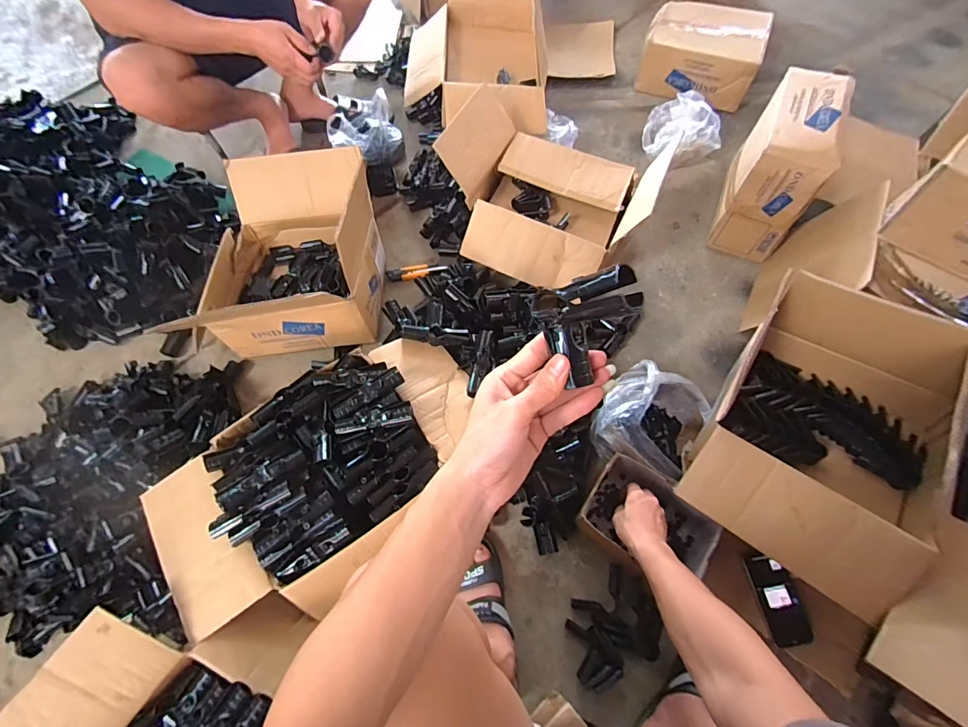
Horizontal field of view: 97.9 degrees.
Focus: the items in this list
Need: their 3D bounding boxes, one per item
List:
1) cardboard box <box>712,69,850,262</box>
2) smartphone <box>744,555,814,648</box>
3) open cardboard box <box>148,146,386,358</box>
[{"bbox_3d":[0.682,-0.460,0.984,0.160,0.269,0.331,26,68,12],"label":"cardboard box"},{"bbox_3d":[0.500,0.397,0.713,0.066,0.007,0.137,-12,71,3],"label":"smartphone"},{"bbox_3d":[-0.413,-0.246,0.904,0.357,0.238,0.406,0,65,1],"label":"open cardboard box"}]

